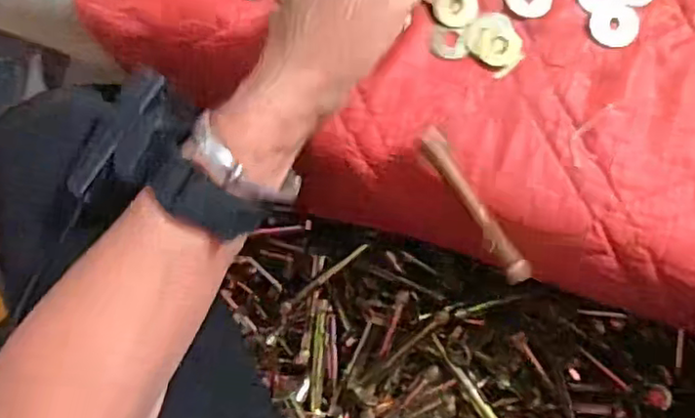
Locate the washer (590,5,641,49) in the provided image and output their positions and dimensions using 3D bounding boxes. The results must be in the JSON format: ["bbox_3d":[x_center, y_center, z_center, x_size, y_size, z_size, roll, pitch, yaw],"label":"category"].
[{"bbox_3d":[0.155,-0.107,0.373,0.027,0.004,0.024,2,82,5],"label":"washer"}]

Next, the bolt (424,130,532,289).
[{"bbox_3d":[0.073,-0.002,0.372,0.014,0.017,0.110,-37,108,-1],"label":"bolt"}]

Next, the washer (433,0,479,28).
[{"bbox_3d":[0.065,-0.121,0.384,0.026,0.004,0.025,4,82,5],"label":"washer"}]

